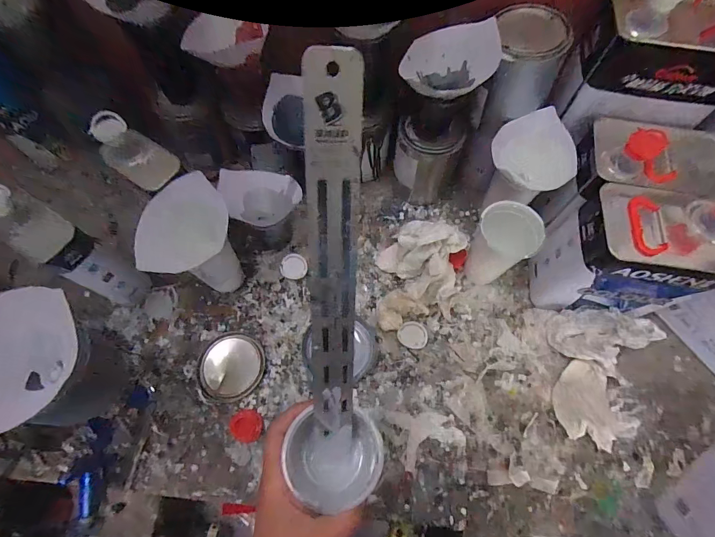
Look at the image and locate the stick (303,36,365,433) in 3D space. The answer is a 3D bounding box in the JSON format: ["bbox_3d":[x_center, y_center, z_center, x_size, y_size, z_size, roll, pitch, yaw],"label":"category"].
[{"bbox_3d":[-0.016,0.016,0.249,0.031,0.282,0.004,-1,26,-6],"label":"stick"}]

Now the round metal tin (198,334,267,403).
[{"bbox_3d":[-0.189,0.146,0.547,0.095,0.011,0.097,0,68,-1],"label":"round metal tin"}]

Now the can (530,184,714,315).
[{"bbox_3d":[0.369,-0.010,0.515,0.173,0.190,0.109,8,68,2],"label":"can"}]

